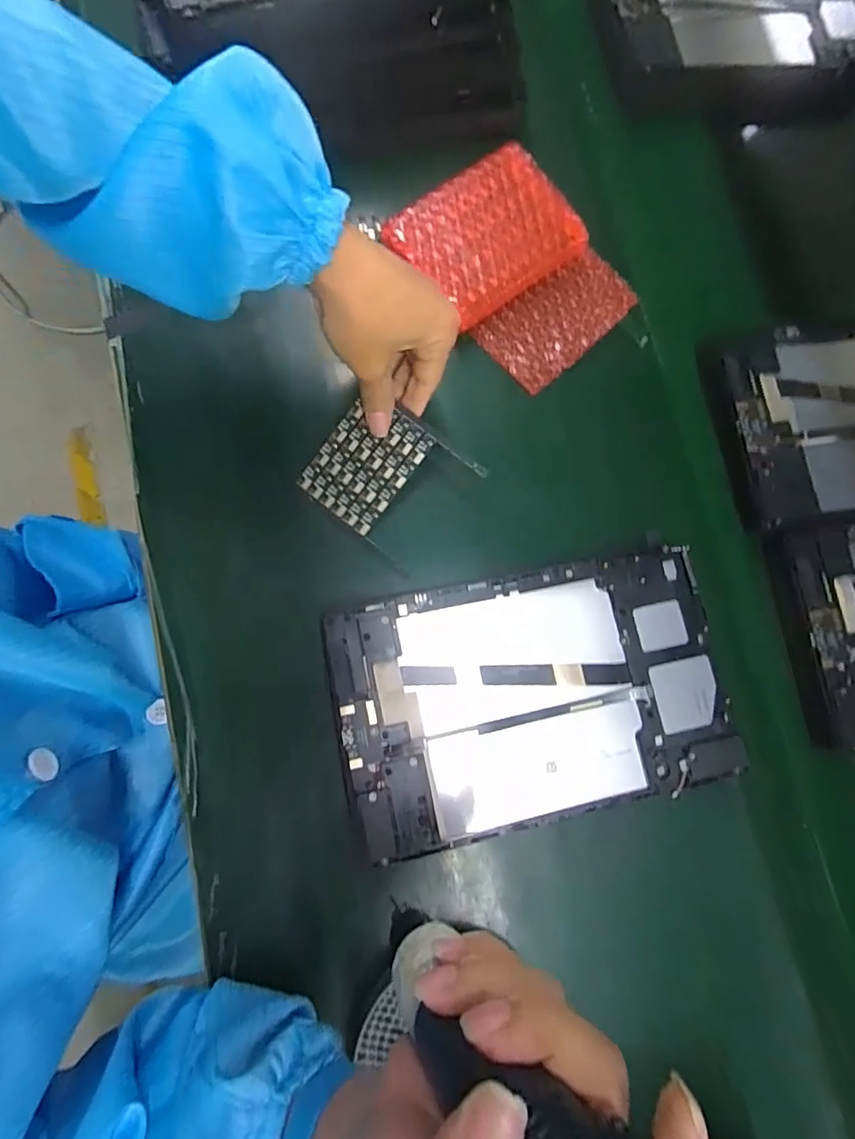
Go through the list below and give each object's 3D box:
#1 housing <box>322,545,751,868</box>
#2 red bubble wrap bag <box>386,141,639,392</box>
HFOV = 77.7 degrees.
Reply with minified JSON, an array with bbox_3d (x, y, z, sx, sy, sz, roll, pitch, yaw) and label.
[{"bbox_3d":[0.066,0.077,0.325,0.234,0.014,0.146,-10,82,-9],"label":"housing"},{"bbox_3d":[0.066,-0.218,0.385,0.121,0.034,0.148,-42,88,-12],"label":"red bubble wrap bag"}]

